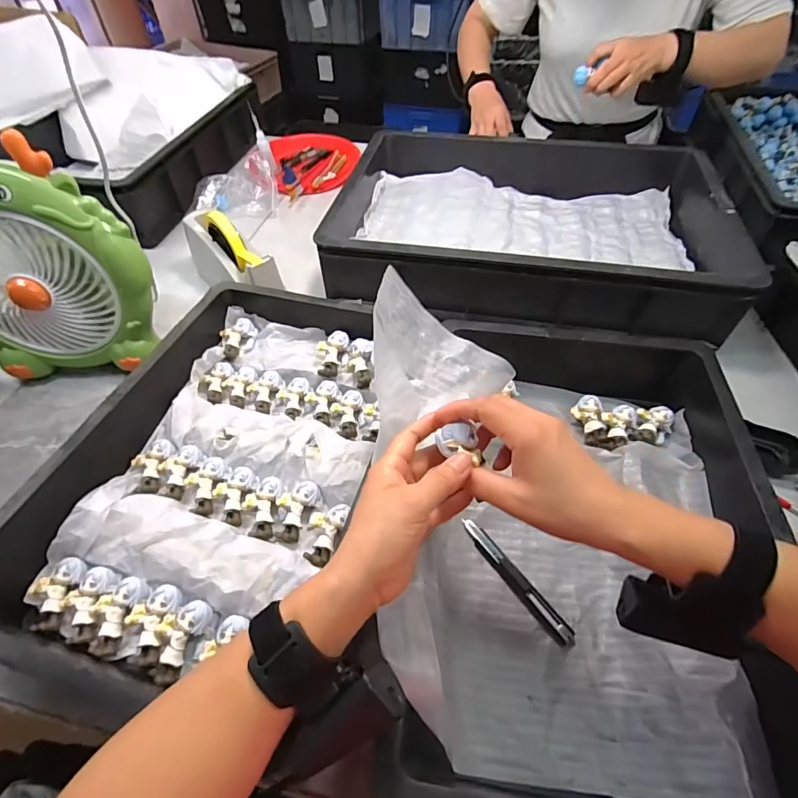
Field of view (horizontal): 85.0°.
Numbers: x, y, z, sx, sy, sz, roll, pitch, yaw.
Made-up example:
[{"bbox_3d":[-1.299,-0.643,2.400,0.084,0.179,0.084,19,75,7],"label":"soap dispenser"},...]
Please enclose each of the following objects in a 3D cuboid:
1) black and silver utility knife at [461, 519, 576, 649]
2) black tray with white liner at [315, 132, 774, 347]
[{"bbox_3d":[0.112,0.173,0.421,0.018,0.008,0.140,-29,55,-21],"label":"black and silver utility knife"},{"bbox_3d":[0.204,-0.305,0.721,0.580,0.106,0.431,9,51,9],"label":"black tray with white liner"}]

